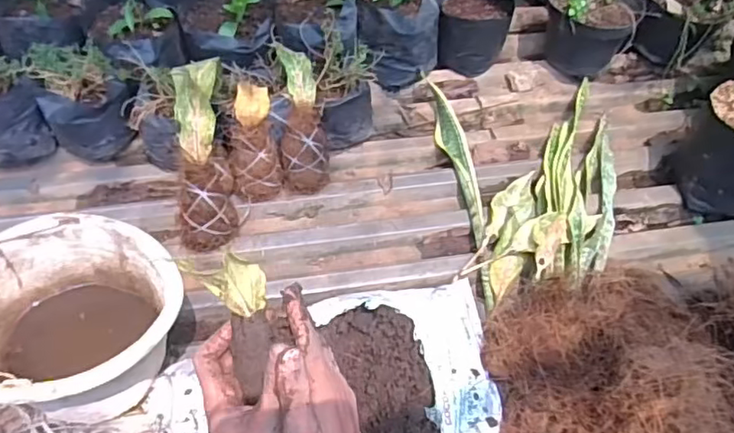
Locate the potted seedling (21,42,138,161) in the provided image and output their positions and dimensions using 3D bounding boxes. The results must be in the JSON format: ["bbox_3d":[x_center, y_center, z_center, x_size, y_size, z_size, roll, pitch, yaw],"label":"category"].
[{"bbox_3d":[-0.452,-0.185,0.941,0.128,0.136,0.129,-25,62,-20],"label":"potted seedling"}]

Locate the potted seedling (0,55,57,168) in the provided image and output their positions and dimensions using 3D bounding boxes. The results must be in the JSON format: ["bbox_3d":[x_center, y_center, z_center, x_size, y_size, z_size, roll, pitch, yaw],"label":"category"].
[{"bbox_3d":[-0.566,-0.156,0.918,0.115,0.141,0.099,-25,62,-20],"label":"potted seedling"}]

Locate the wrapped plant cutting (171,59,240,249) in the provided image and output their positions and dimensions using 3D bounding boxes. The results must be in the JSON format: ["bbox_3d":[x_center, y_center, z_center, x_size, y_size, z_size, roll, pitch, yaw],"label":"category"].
[{"bbox_3d":[-0.238,-0.088,0.851,0.075,0.087,0.266,-4,99,-7],"label":"wrapped plant cutting"}]

